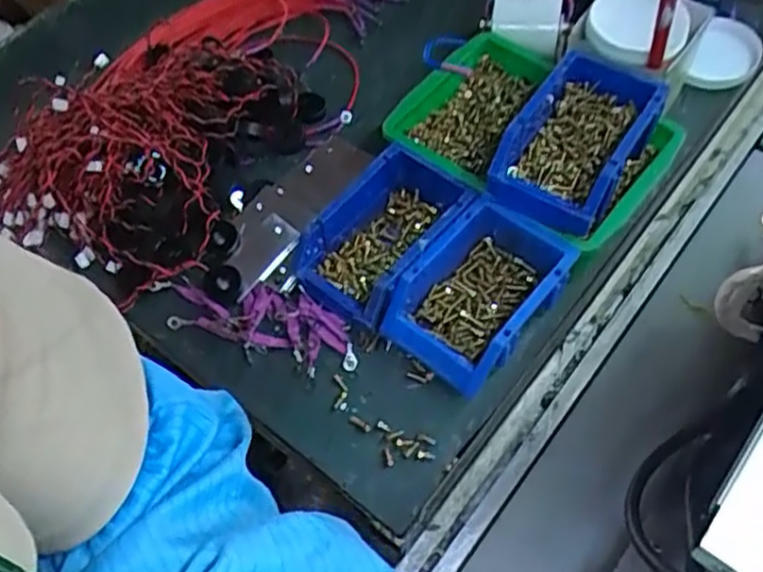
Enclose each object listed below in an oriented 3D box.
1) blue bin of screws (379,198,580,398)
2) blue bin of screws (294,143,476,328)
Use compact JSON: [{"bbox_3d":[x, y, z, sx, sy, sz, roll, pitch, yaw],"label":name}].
[{"bbox_3d":[0.088,0.010,0.658,0.115,0.067,0.153,33,66,21],"label":"blue bin of screws"},{"bbox_3d":[-0.001,-0.047,0.690,0.116,0.064,0.163,30,65,20],"label":"blue bin of screws"}]

